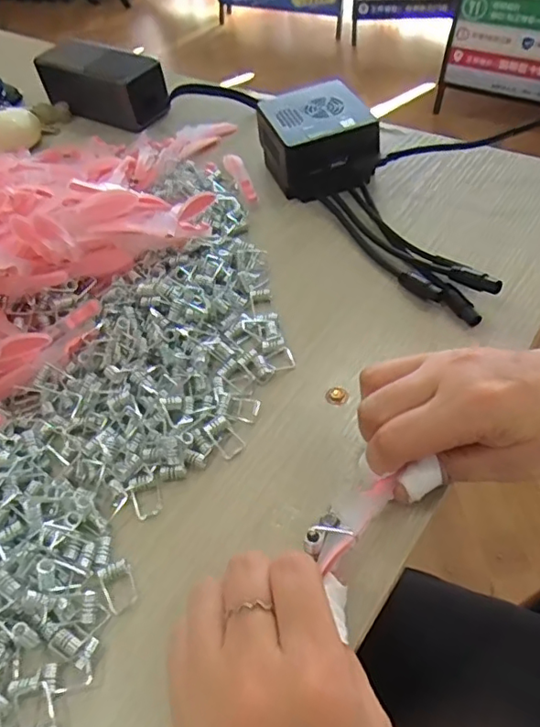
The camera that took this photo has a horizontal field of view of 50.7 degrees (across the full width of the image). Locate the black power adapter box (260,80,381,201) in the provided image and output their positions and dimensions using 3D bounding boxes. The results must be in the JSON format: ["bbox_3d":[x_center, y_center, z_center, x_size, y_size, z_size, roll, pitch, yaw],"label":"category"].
[{"bbox_3d":[0.037,-0.174,0.445,0.076,0.045,0.085,-18,54,-9],"label":"black power adapter box"}]

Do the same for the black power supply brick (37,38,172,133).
[{"bbox_3d":[-0.163,-0.273,0.554,0.135,0.047,0.054,27,60,23],"label":"black power supply brick"}]

